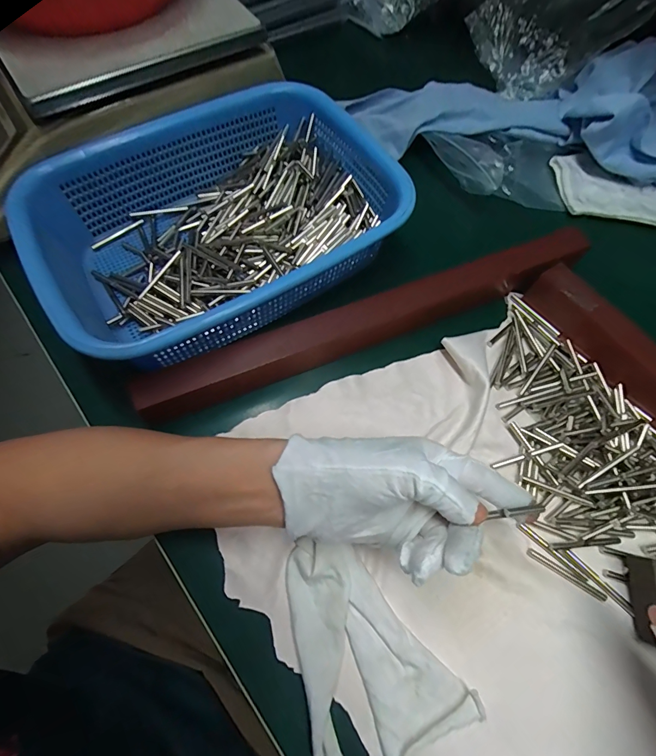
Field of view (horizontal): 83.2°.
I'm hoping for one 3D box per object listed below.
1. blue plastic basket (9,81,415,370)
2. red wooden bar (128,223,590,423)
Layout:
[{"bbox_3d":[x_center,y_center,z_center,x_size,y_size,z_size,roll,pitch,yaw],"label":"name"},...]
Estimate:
[{"bbox_3d":[-0.083,-0.132,0.313,0.276,0.074,0.206,-34,73,-13],"label":"blue plastic basket"},{"bbox_3d":[0.042,-0.052,0.304,0.386,0.044,0.033,-21,70,-9],"label":"red wooden bar"}]

